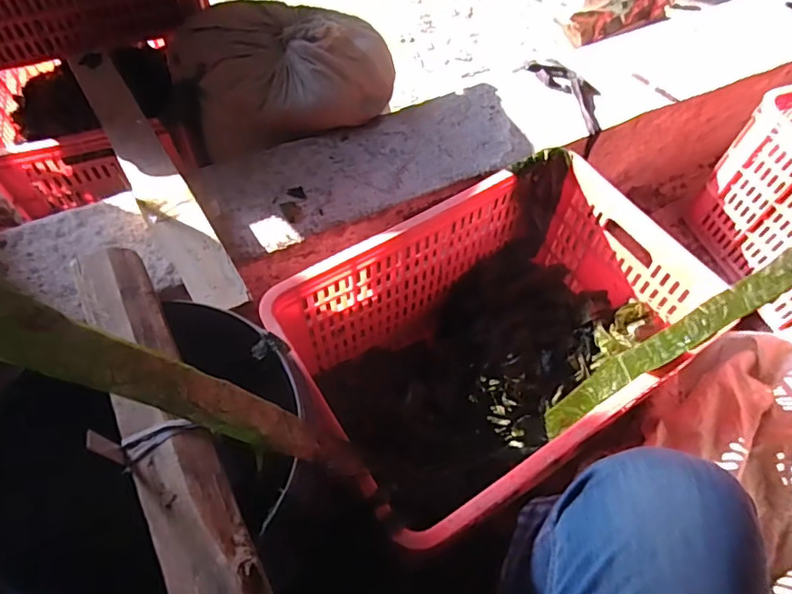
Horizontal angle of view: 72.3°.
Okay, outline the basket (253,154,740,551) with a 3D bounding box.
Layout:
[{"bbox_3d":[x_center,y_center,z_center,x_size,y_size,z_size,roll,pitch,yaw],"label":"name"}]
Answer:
[{"bbox_3d":[0.123,0.071,0.741,0.472,0.253,0.324,-29,65,-19],"label":"basket"}]

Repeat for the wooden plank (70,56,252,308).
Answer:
[{"bbox_3d":[-0.342,-0.181,0.755,0.067,0.020,0.527,-24,60,-22],"label":"wooden plank"}]

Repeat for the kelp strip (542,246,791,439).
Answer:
[{"bbox_3d":[0.330,0.011,0.519,0.065,0.556,0.051,3,57,-27],"label":"kelp strip"}]

